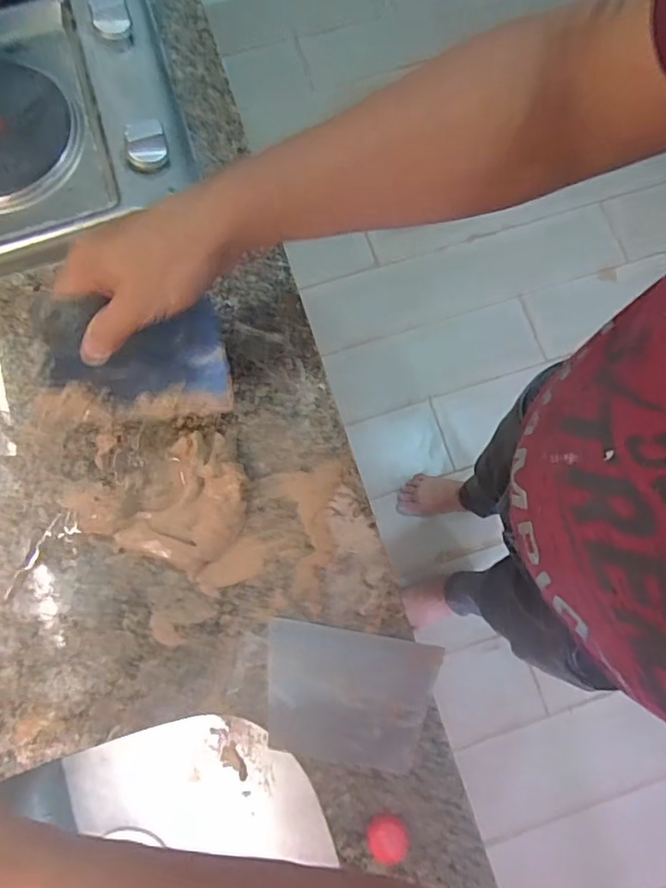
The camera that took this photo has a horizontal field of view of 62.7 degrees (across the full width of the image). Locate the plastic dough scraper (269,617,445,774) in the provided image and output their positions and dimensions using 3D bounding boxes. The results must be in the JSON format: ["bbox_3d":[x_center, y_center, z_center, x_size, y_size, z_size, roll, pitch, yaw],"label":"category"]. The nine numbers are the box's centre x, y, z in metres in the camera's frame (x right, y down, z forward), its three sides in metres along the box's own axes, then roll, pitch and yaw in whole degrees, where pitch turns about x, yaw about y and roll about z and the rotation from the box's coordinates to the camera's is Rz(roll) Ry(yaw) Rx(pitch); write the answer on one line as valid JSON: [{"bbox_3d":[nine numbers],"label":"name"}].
[{"bbox_3d":[0.012,0.205,0.445,0.136,0.005,0.099,9,77,0],"label":"plastic dough scraper"}]

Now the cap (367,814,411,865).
[{"bbox_3d":[0.043,0.302,0.419,0.030,0.017,0.027,-19,79,-6],"label":"cap"}]

